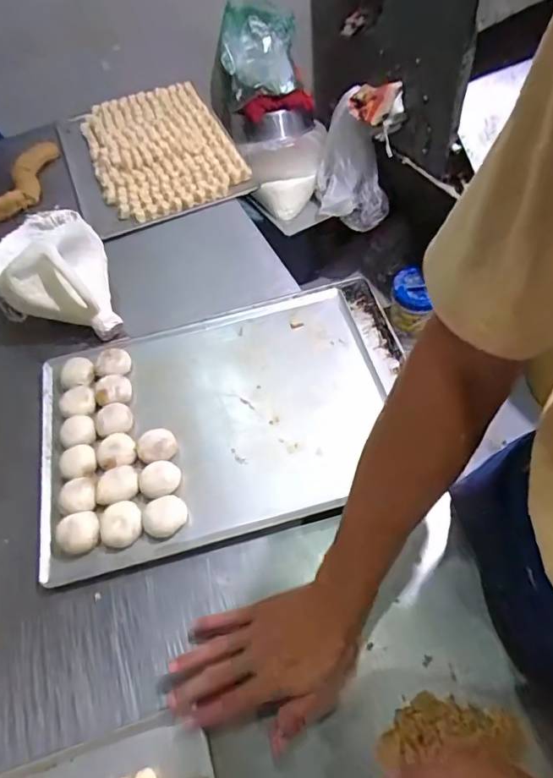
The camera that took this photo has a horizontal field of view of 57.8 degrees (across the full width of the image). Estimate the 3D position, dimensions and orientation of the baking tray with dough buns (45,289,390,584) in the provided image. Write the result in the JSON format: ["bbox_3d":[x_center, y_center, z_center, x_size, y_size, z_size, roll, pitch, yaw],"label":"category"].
[{"bbox_3d":[-0.090,0.030,0.677,0.456,0.033,0.334,-15,56,-4],"label":"baking tray with dough buns"}]

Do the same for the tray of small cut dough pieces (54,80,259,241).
[{"bbox_3d":[-0.259,-0.490,1.022,0.334,0.047,0.412,-21,57,-8],"label":"tray of small cut dough pieces"}]

